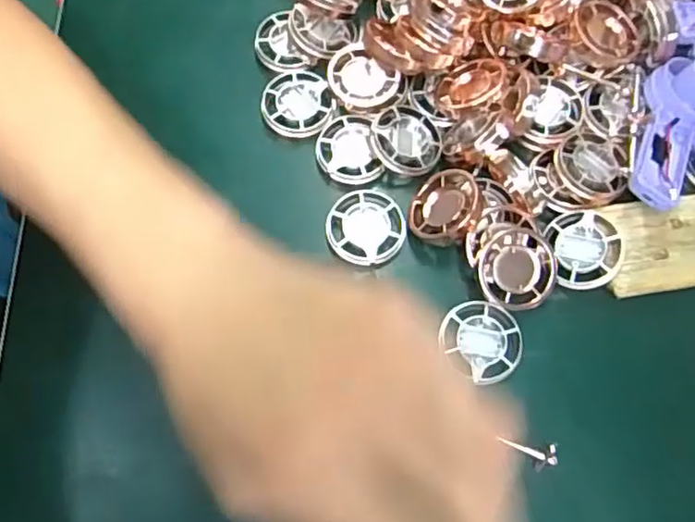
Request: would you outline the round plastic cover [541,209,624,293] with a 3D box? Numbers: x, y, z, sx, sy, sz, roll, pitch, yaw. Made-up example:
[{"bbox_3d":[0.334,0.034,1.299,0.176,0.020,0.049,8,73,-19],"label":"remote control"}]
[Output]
[{"bbox_3d":[0.118,-0.006,0.311,0.034,0.010,0.039,-15,70,14],"label":"round plastic cover"}]

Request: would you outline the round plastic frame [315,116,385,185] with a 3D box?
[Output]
[{"bbox_3d":[0.000,-0.059,0.334,0.032,0.010,0.039,-12,70,-8],"label":"round plastic frame"}]

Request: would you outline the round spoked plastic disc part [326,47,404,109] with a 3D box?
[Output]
[{"bbox_3d":[0.009,-0.098,0.344,0.038,0.011,0.032,1,69,-3],"label":"round spoked plastic disc part"}]

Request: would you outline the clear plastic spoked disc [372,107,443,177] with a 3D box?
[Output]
[{"bbox_3d":[0.032,-0.064,0.330,0.035,0.009,0.038,1,69,-3],"label":"clear plastic spoked disc"}]

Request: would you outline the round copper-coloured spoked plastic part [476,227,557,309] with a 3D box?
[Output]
[{"bbox_3d":[0.082,0.004,0.304,0.035,0.009,0.037,0,72,1],"label":"round copper-coloured spoked plastic part"}]

